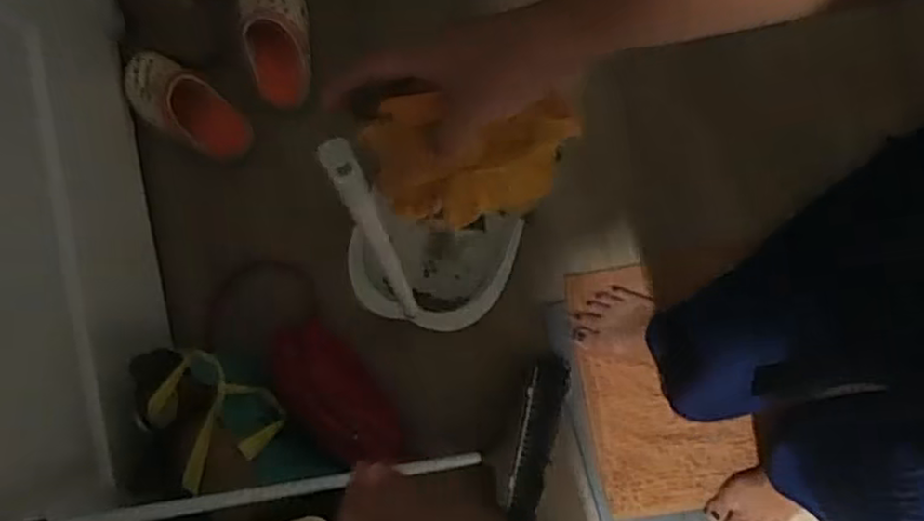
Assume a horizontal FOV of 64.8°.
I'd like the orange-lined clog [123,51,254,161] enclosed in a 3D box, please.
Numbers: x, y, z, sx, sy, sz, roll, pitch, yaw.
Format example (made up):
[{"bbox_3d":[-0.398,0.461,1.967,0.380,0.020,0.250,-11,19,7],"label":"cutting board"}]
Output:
[{"bbox_3d":[-0.465,-0.258,1.199,0.221,0.082,0.111,38,81,7],"label":"orange-lined clog"}]

